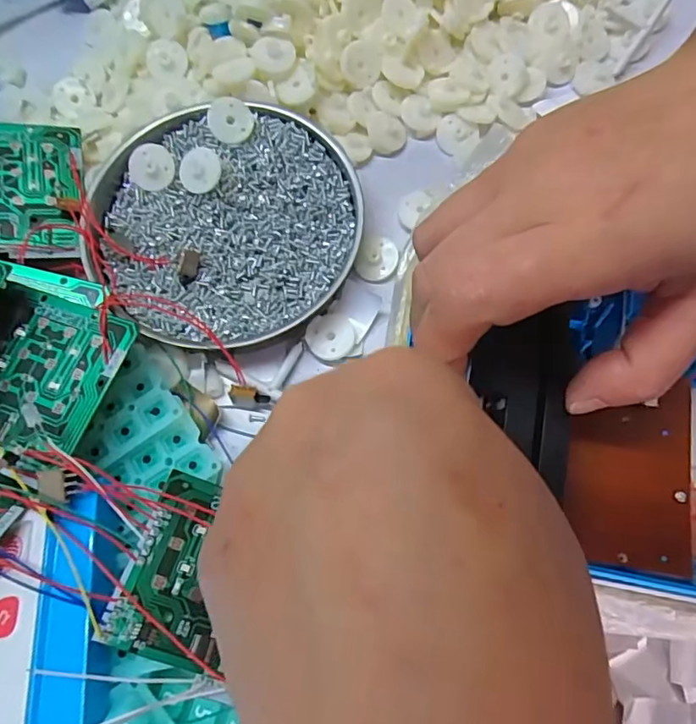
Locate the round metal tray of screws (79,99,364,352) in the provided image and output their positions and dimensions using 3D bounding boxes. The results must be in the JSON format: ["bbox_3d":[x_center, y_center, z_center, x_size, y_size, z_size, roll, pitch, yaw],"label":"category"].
[{"bbox_3d":[-0.063,-0.073,0.272,0.131,0.023,0.128,-1,73,2],"label":"round metal tray of screws"}]

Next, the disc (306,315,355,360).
[{"bbox_3d":[-0.009,-0.013,0.261,0.023,0.004,0.023,-1,73,2],"label":"disc"}]

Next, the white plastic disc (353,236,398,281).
[{"bbox_3d":[0.015,-0.053,0.275,0.020,0.005,0.023,23,75,9],"label":"white plastic disc"}]

